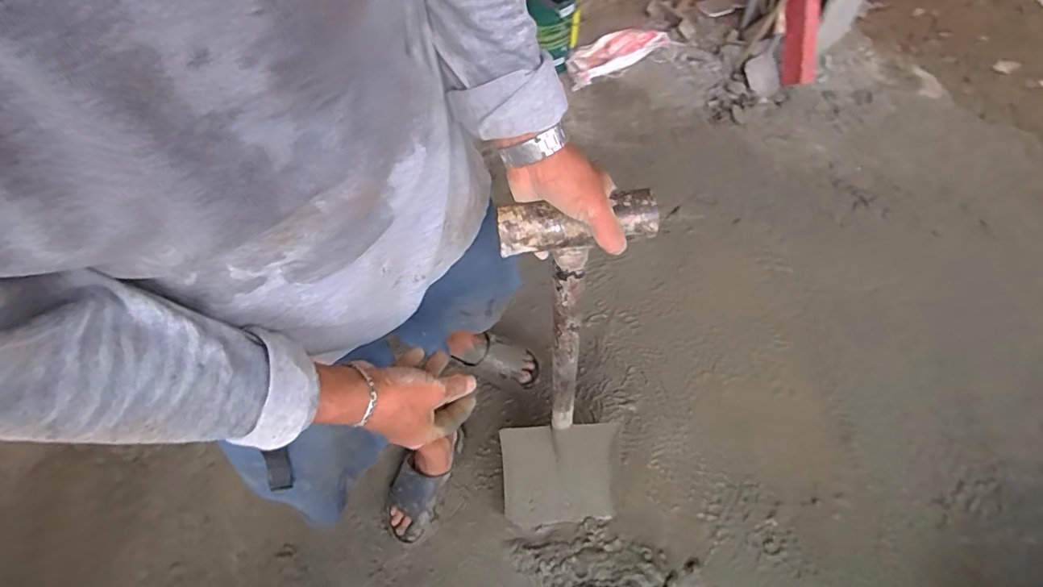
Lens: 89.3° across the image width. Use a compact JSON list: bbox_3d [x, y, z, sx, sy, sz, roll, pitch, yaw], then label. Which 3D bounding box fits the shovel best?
[{"bbox_3d":[0.057,0.184,0.809,0.205,0.854,0.114,-7,53,-2],"label":"shovel"}]

